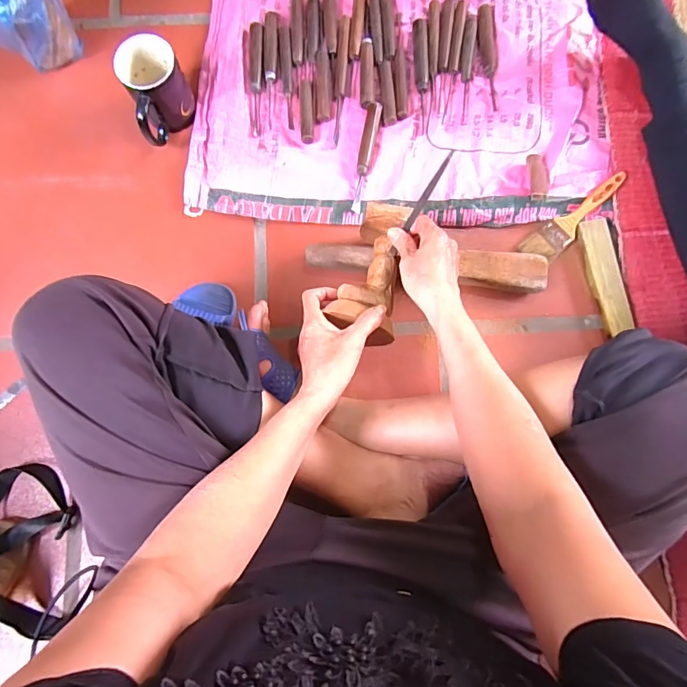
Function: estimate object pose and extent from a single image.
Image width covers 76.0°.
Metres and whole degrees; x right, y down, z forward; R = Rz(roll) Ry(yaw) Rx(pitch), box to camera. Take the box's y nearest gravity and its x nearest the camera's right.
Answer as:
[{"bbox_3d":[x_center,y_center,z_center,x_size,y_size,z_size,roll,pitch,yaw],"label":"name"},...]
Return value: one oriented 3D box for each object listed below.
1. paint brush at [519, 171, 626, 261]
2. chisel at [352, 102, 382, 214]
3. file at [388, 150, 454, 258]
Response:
[{"bbox_3d":[0.335,-0.186,0.634,0.176,0.014,0.046,-43,83,-4],"label":"paint brush"},{"bbox_3d":[0.031,-0.277,0.654,0.021,0.015,0.168,12,83,3],"label":"chisel"},{"bbox_3d":[0.095,-0.170,0.543,0.011,0.012,0.138,34,114,6],"label":"file"}]

